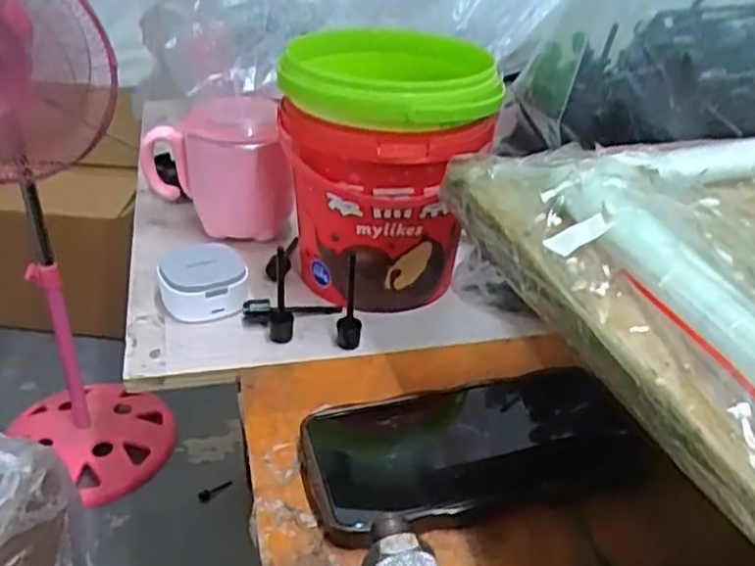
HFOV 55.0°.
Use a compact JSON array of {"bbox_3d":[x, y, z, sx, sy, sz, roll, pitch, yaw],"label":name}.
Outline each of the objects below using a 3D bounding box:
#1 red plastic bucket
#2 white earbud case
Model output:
[{"bbox_3d":[0.001,-0.076,0.479,0.122,0.152,0.141,1,32,-4],"label":"red plastic bucket"},{"bbox_3d":[-0.114,-0.002,0.472,0.053,0.030,0.055,-4,33,-12],"label":"white earbud case"}]

